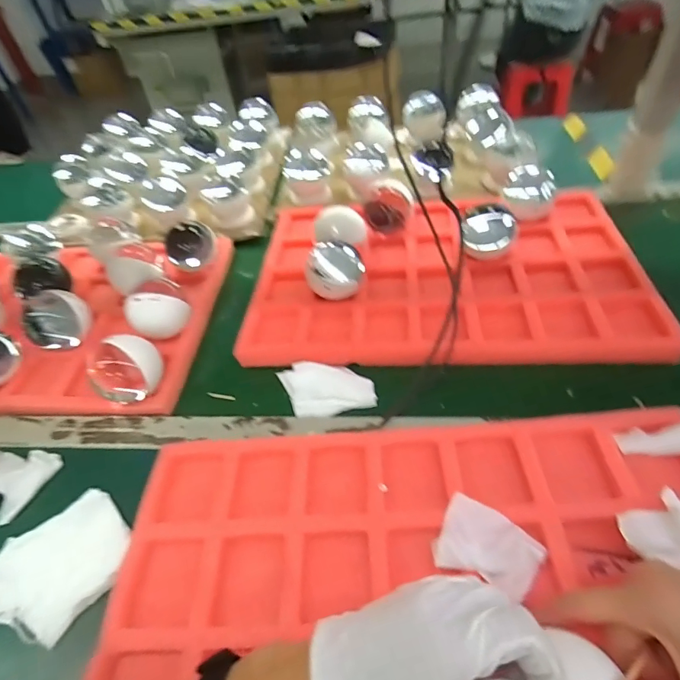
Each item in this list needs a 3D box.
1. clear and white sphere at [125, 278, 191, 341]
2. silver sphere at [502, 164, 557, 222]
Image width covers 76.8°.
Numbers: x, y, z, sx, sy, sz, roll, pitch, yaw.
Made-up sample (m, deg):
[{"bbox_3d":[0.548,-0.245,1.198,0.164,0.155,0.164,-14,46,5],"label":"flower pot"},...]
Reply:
[{"bbox_3d":[-0.235,-0.039,0.560,0.074,0.063,0.078,-25,50,-15],"label":"clear and white sphere"},{"bbox_3d":[0.272,-0.210,0.622,0.069,0.072,0.074,16,52,20],"label":"silver sphere"}]

